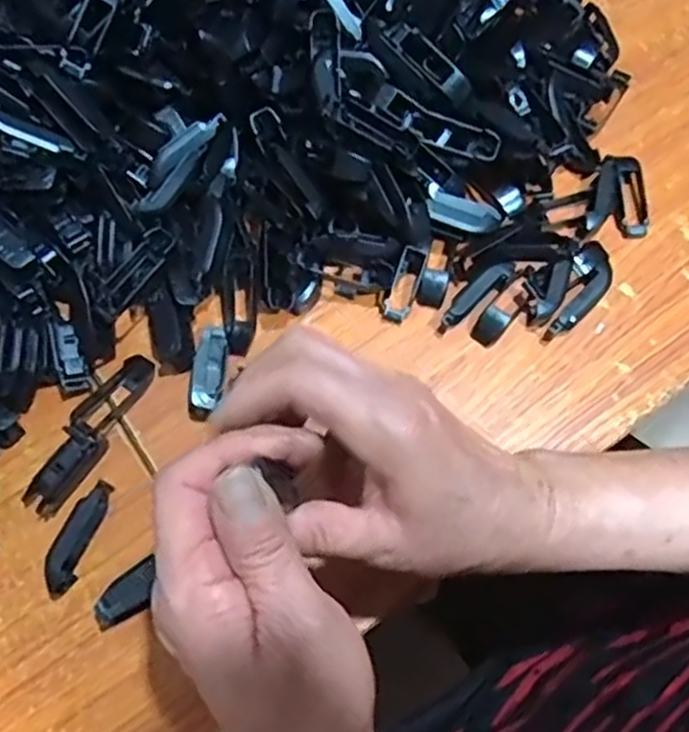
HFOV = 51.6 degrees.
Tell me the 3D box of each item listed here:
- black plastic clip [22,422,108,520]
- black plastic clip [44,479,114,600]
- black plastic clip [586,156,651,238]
[{"bbox_3d":[-0.143,0.054,0.368,0.021,0.019,0.049,29,72,11],"label":"black plastic clip"},{"bbox_3d":[-0.134,0.085,0.356,0.012,0.015,0.057,16,70,7],"label":"black plastic clip"},{"bbox_3d":[0.167,-0.103,0.428,0.036,0.015,0.052,13,69,6],"label":"black plastic clip"}]

